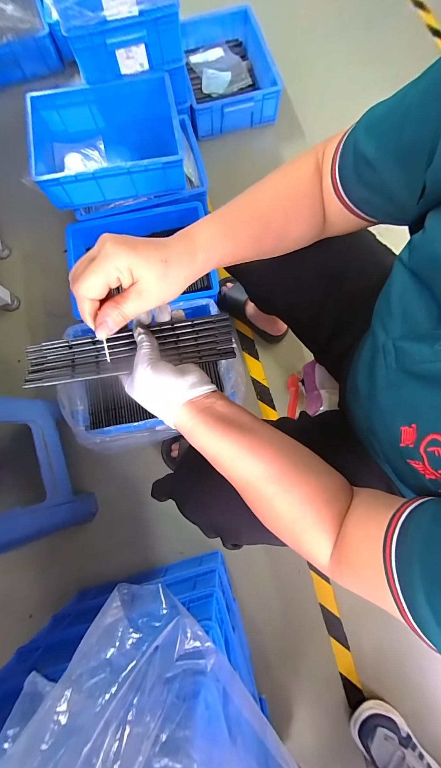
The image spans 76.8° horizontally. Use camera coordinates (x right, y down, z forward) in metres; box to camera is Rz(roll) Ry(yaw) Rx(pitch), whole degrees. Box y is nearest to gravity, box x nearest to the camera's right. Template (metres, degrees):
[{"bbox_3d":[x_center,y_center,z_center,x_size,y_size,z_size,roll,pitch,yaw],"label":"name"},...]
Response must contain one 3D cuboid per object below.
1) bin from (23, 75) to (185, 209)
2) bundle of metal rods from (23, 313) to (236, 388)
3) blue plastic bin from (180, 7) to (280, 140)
[{"bbox_3d":[-0.333,-0.691,0.813,0.425,0.128,0.320,-10,79,-1],"label":"bin"},{"bbox_3d":[-0.089,-0.039,0.311,0.222,0.017,0.050,-12,78,-16],"label":"bundle of metal rods"},{"bbox_3d":[0.024,-1.093,0.964,0.296,0.098,0.421,-9,79,0],"label":"blue plastic bin"}]

